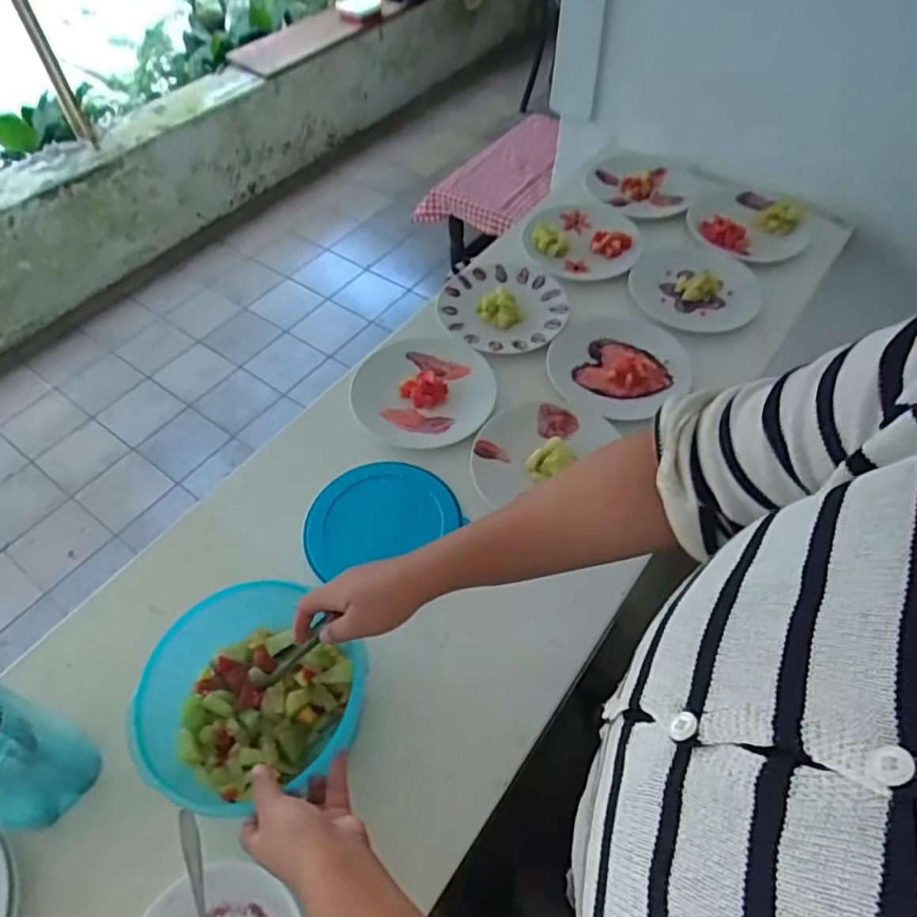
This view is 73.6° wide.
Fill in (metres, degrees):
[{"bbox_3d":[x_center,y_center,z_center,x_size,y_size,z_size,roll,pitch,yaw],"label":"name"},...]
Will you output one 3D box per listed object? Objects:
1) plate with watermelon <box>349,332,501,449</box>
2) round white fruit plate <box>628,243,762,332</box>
[{"bbox_3d":[-0.050,-0.100,0.874,0.202,0.030,0.189,-9,55,-6],"label":"plate with watermelon"},{"bbox_3d":[0.385,-0.282,1.002,0.197,0.020,0.194,0,54,1],"label":"round white fruit plate"}]

